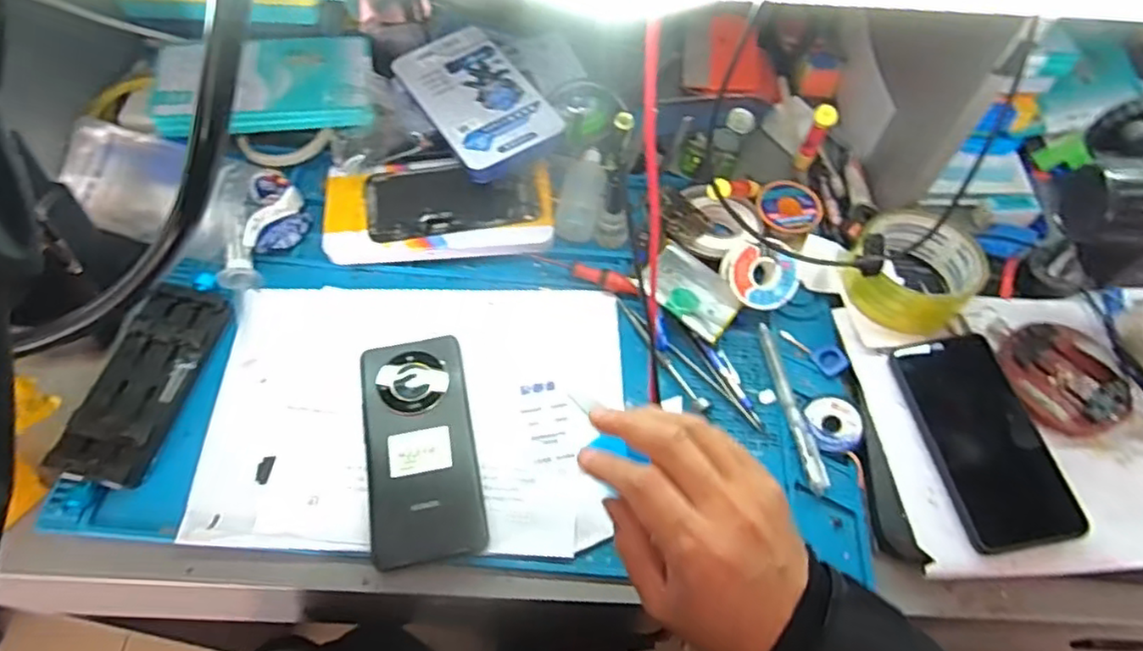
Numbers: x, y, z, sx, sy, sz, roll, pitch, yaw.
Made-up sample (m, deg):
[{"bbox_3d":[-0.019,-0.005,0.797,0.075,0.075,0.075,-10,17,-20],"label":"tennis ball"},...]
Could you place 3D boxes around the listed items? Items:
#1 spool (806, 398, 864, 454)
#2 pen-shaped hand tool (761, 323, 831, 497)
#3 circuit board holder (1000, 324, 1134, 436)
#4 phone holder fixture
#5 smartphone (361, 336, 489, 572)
[{"bbox_3d":[0.194,0.073,0.479,0.037,0.013,0.043,3,58,-1],"label":"spool"},{"bbox_3d":[0.164,0.060,0.488,0.014,0.010,0.134,-8,59,-8],"label":"pen-shaped hand tool"},{"bbox_3d":[0.366,0.039,0.481,0.085,0.013,0.085,-7,59,-7],"label":"circuit board holder"},{"bbox_3d":[-0.306,0.038,0.467,0.062,0.024,0.148,10,59,3],"label":"phone holder fixture"},{"bbox_3d":[-0.107,0.083,0.458,0.074,0.011,0.163,-9,60,-9],"label":"smartphone"}]

